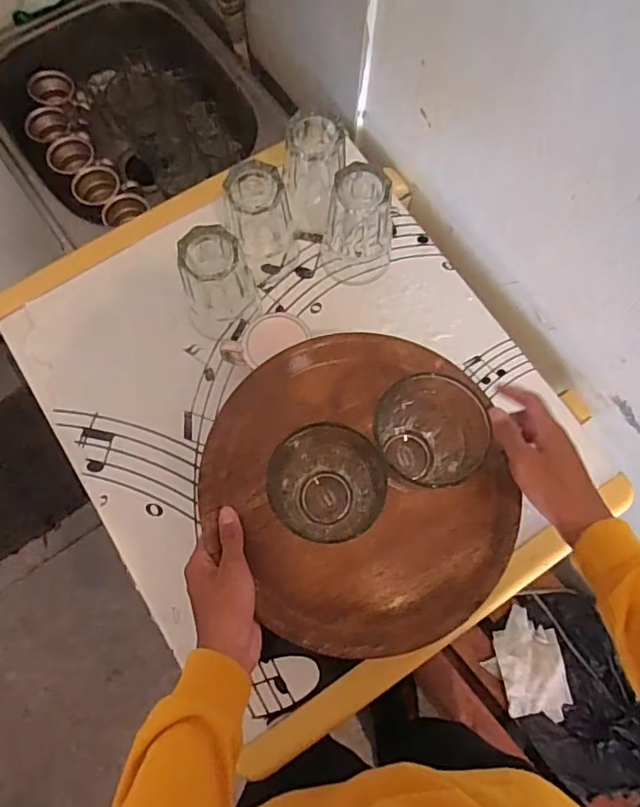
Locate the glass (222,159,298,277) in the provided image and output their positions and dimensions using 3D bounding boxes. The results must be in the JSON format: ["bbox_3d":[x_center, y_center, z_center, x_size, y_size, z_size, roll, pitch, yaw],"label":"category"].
[{"bbox_3d":[-0.068,-0.204,0.650,0.075,0.128,0.078,-4,74,-3],"label":"glass"}]

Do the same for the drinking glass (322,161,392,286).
[{"bbox_3d":[0.047,-0.204,0.652,0.081,0.124,0.080,10,74,1],"label":"drinking glass"}]

